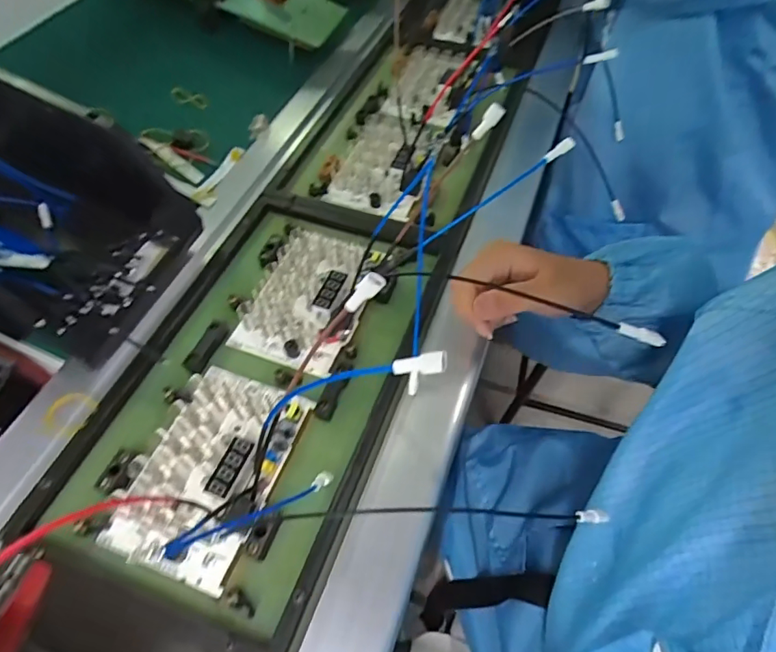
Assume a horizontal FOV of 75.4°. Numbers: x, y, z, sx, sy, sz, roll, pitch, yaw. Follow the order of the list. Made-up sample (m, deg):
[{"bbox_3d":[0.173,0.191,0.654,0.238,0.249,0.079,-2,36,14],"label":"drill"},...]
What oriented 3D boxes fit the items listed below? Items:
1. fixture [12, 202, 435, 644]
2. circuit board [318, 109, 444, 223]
[{"bbox_3d":[-0.095,0.023,0.376,0.183,0.034,0.321,15,59,11],"label":"fixture"},{"bbox_3d":[0.004,-0.176,0.513,0.088,0.016,0.146,18,60,13],"label":"circuit board"}]

